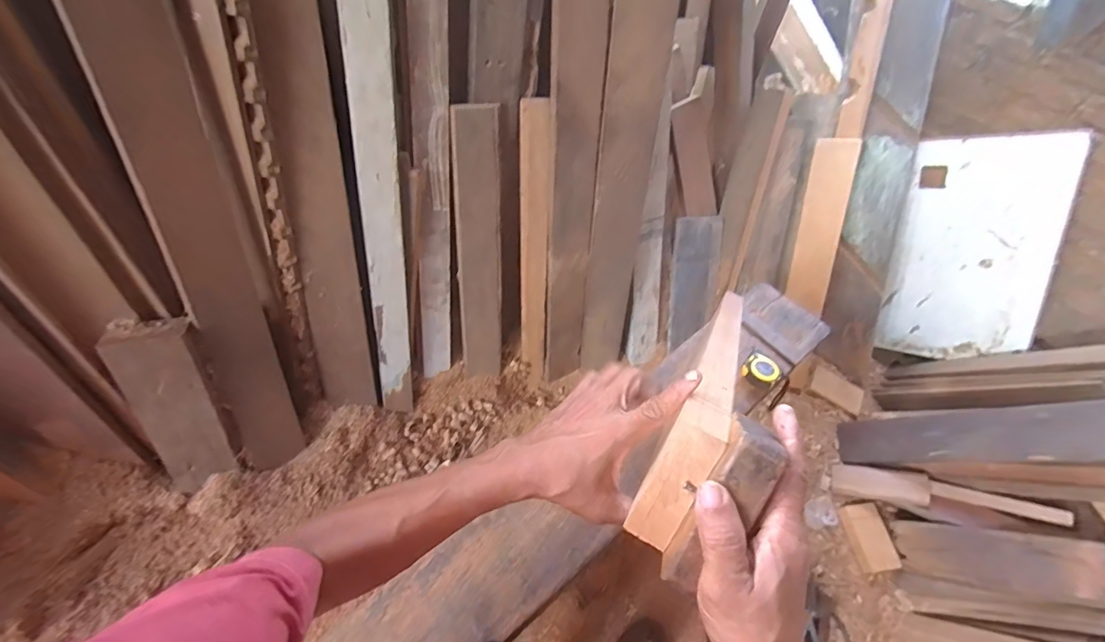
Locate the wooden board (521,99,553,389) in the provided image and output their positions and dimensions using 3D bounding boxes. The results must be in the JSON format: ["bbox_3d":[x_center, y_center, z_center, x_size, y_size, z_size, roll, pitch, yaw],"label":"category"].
[{"bbox_3d":[-0.045,-0.148,1.236,0.073,0.774,0.040,2,34,0],"label":"wooden board"}]

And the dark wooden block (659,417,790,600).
[{"bbox_3d":[0.116,0.127,0.330,0.041,0.031,0.125,31,104,17],"label":"dark wooden block"}]

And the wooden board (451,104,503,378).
[{"bbox_3d":[-0.174,-0.143,1.155,0.110,0.689,0.027,-10,37,-19],"label":"wooden board"}]

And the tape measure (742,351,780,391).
[{"bbox_3d":[0.419,0.100,0.956,0.067,0.025,0.065,31,62,17],"label":"tape measure"}]

